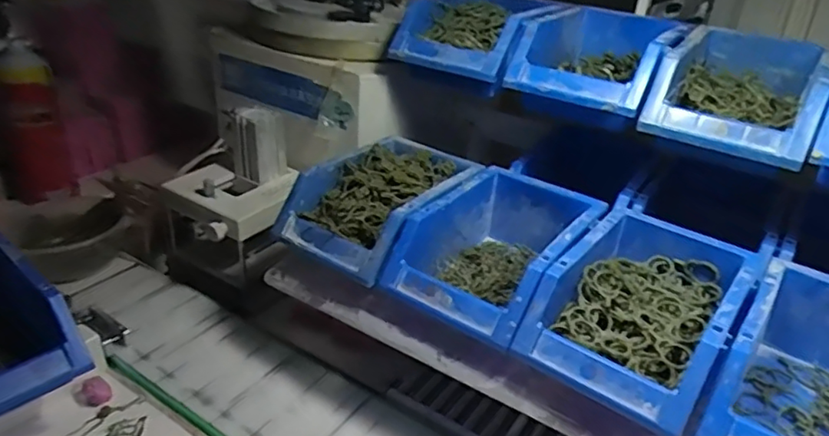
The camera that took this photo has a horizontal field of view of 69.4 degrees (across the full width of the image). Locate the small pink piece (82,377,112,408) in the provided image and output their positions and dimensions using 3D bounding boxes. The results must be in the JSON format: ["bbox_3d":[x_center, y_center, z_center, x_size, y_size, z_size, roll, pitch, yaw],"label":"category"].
[{"bbox_3d":[-0.287,0.157,0.542,0.020,0.016,0.029,-21,38,-37],"label":"small pink piece"}]

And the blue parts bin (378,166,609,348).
[{"bbox_3d":[0.072,0.034,0.525,0.123,0.083,0.175,23,34,29],"label":"blue parts bin"}]

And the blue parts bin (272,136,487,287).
[{"bbox_3d":[-0.030,-0.008,0.577,0.121,0.077,0.184,24,35,31],"label":"blue parts bin"}]

